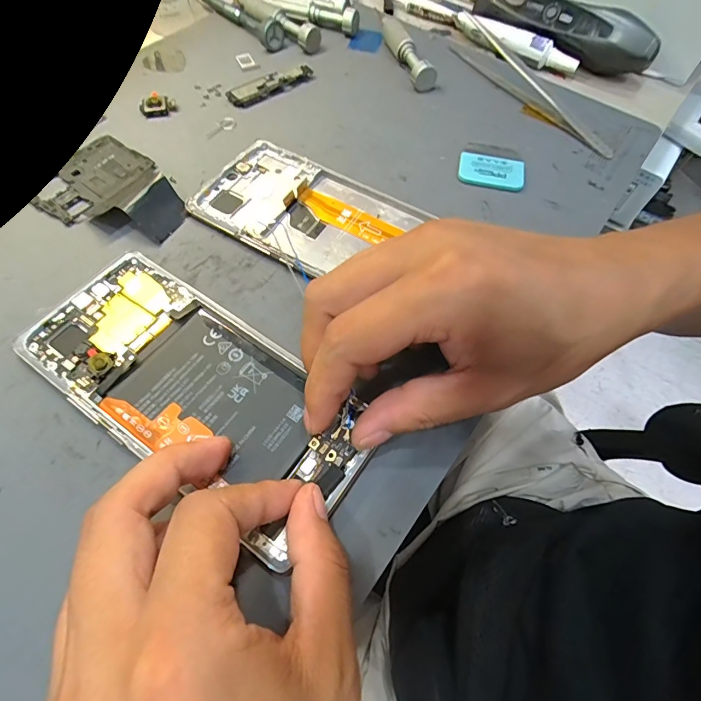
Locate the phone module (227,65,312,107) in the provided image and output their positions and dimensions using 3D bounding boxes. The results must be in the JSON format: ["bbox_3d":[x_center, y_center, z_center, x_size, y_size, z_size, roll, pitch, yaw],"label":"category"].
[{"bbox_3d":[-0.056,-0.190,0.294,0.065,0.006,0.017,-34,69,-19],"label":"phone module"}]

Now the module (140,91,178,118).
[{"bbox_3d":[-0.129,-0.166,0.276,0.024,0.008,0.015,-23,66,-14],"label":"module"}]

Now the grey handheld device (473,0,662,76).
[{"bbox_3d":[0.160,-0.250,0.318,0.144,0.034,0.035,31,65,12],"label":"grey handheld device"}]

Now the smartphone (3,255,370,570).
[{"bbox_3d":[-0.066,0.011,0.180,0.157,0.006,0.071,28,64,13],"label":"smartphone"}]

